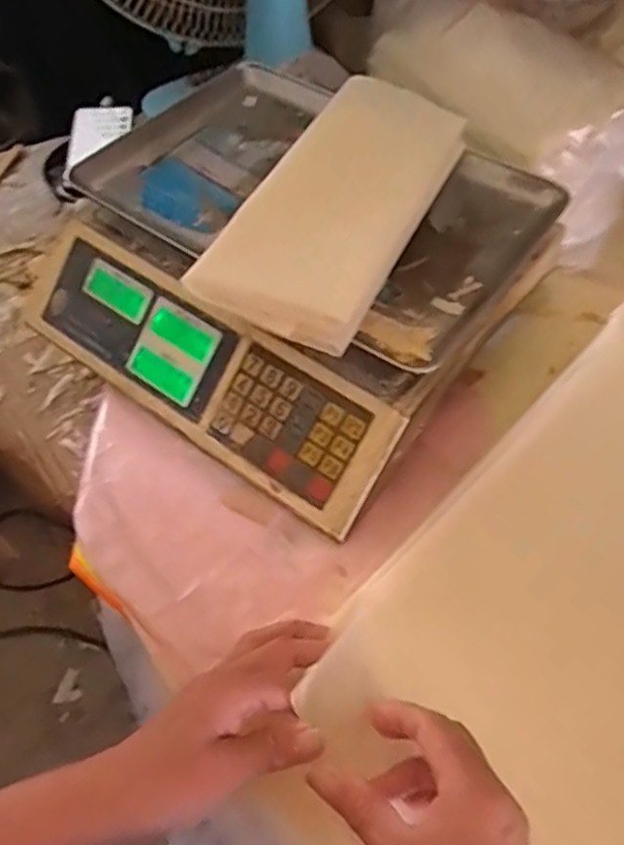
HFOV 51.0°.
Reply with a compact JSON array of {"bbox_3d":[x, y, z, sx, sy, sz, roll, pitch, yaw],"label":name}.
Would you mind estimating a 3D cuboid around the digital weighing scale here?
[{"bbox_3d":[-0.019,-0.137,0.543,0.338,0.098,0.338,31,60,21],"label":"digital weighing scale"}]

